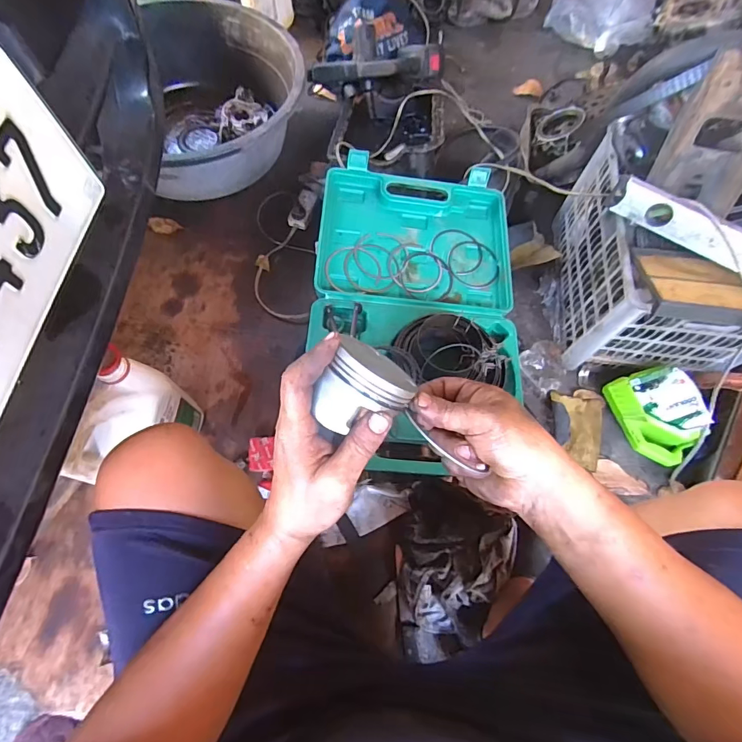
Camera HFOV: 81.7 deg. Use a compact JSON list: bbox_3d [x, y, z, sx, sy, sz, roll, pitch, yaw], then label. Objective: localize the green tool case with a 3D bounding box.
[{"bbox_3d":[0.060,-0.103,0.577,0.273,0.061,0.431,2,69,0],"label":"green tool case"}]

